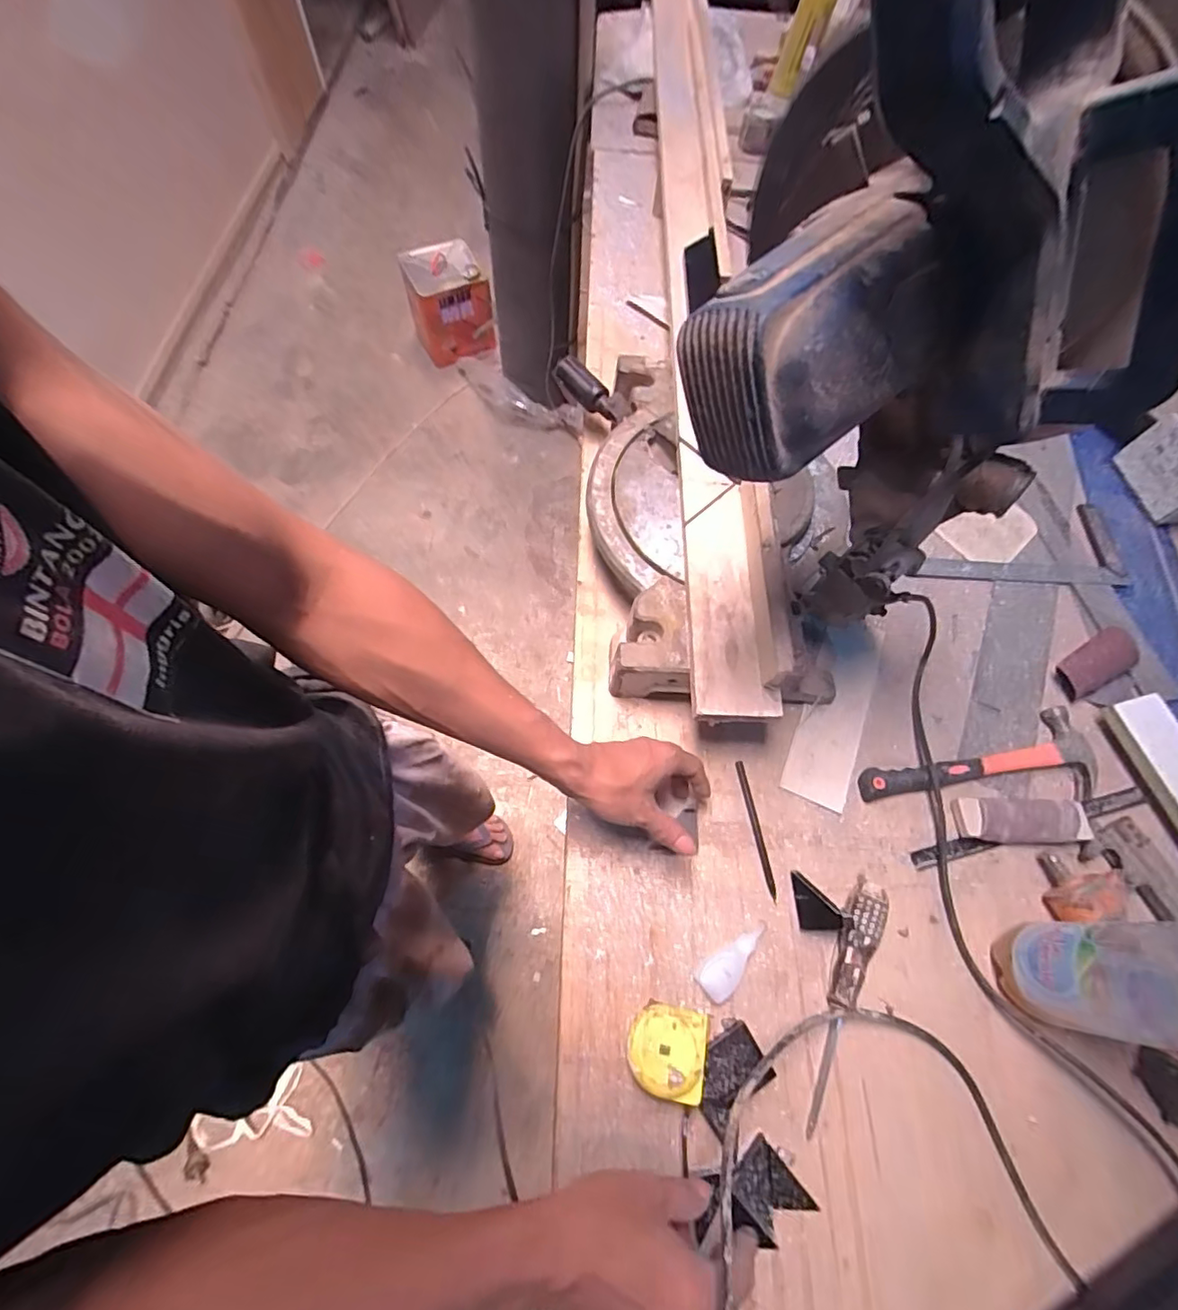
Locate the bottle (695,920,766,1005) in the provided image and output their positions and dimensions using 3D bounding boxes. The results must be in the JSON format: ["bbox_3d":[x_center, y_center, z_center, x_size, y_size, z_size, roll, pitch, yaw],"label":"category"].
[{"bbox_3d":[0.139,0.285,0.528,0.084,0.020,0.033,-39,72,-18],"label":"bottle"}]

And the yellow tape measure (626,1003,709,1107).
[{"bbox_3d":[0.065,0.339,0.484,0.063,0.043,0.064,11,65,3],"label":"yellow tape measure"}]

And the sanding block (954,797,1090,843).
[{"bbox_3d":[0.458,0.175,0.589,0.133,0.029,0.043,3,65,0],"label":"sanding block"}]

